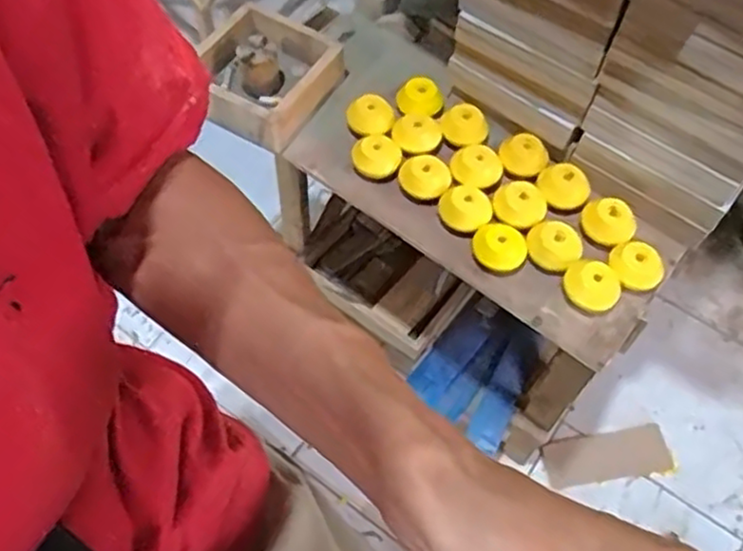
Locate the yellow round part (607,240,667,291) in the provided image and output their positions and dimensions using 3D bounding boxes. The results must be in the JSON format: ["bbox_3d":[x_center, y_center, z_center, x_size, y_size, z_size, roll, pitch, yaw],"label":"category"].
[{"bbox_3d":[0.235,-0.006,0.621,0.047,0.031,0.038,31,63,16],"label":"yellow round part"}]

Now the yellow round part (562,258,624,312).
[{"bbox_3d":[0.194,0.011,0.613,0.050,0.029,0.040,27,62,14],"label":"yellow round part"}]

